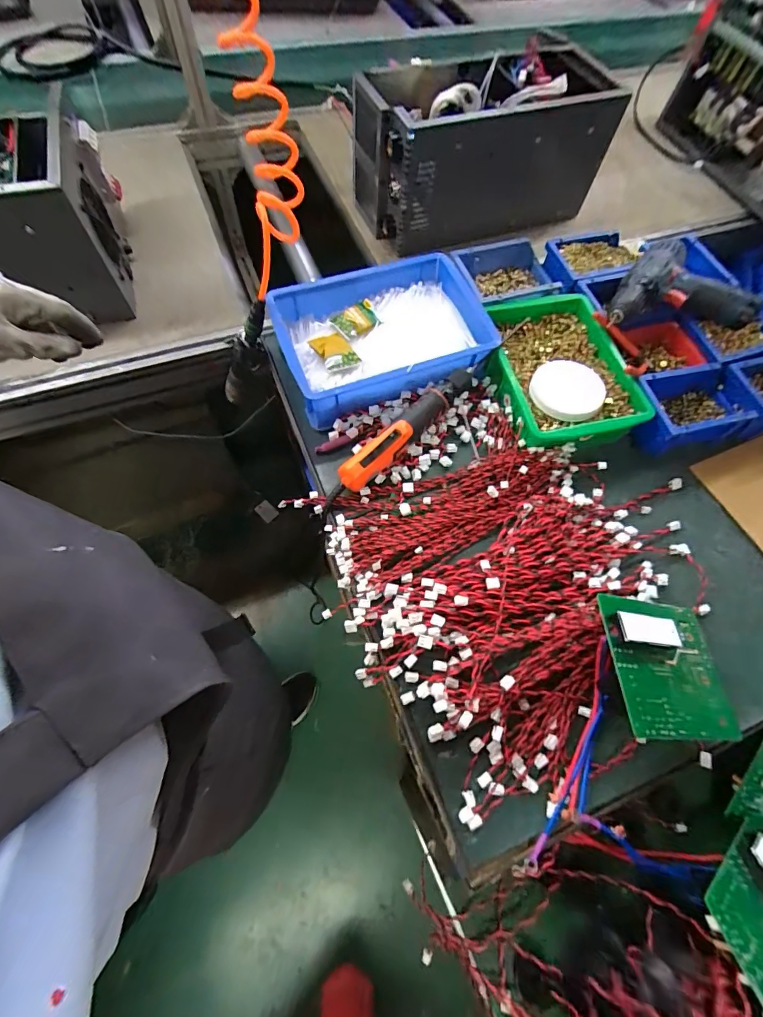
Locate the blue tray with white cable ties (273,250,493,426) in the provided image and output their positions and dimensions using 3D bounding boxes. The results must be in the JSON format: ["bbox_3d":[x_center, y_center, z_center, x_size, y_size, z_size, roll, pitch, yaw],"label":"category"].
[{"bbox_3d":[-0.001,-0.261,0.631,0.288,0.075,0.209,-17,68,-11],"label":"blue tray with white cable ties"}]

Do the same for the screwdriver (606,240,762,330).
[{"bbox_3d":[0.446,-0.343,0.664,0.222,0.074,0.156,-1,66,-4],"label":"screwdriver"}]

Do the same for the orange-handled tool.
[{"bbox_3d":[0.015,-0.094,0.573,0.180,0.057,0.039,-41,74,-19],"label":"orange-handled tool"}]

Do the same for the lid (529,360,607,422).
[{"bbox_3d":[0.261,-0.167,0.585,0.098,0.012,0.097,-1,68,3],"label":"lid"}]

